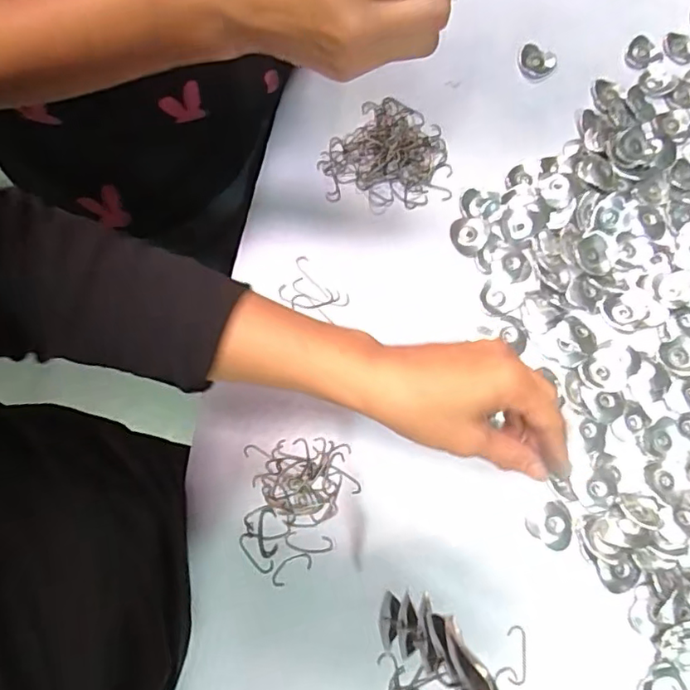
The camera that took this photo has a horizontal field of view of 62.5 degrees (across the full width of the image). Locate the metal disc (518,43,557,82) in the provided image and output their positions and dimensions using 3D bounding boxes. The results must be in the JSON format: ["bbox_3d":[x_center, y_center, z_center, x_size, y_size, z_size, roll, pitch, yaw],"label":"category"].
[{"bbox_3d":[0.192,-0.282,0.571,0.038,0.006,0.040,1,73,-2],"label":"metal disc"}]

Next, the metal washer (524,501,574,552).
[{"bbox_3d":[0.162,0.141,0.439,0.035,0.009,0.033,1,73,-2],"label":"metal washer"}]

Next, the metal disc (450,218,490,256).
[{"bbox_3d":[0.111,-0.098,0.506,0.033,0.006,0.036,1,73,-2],"label":"metal disc"}]

